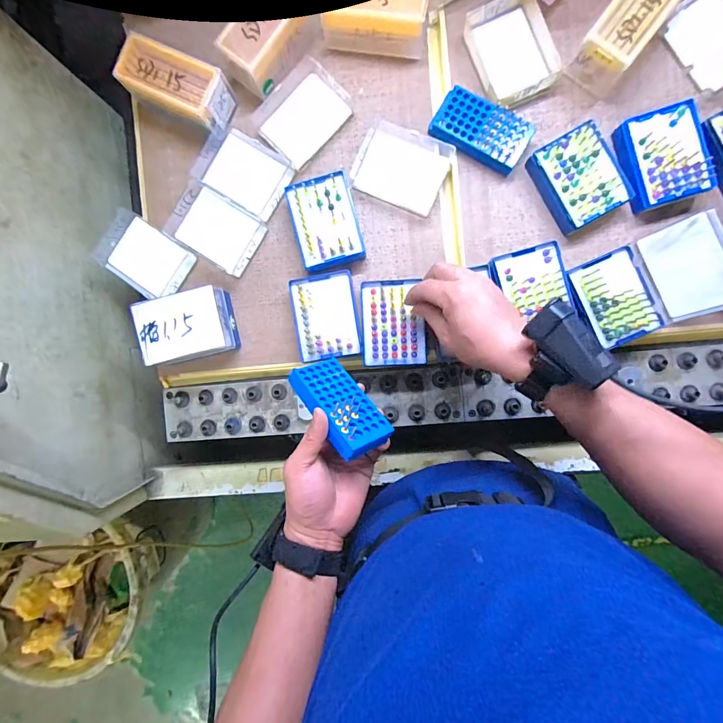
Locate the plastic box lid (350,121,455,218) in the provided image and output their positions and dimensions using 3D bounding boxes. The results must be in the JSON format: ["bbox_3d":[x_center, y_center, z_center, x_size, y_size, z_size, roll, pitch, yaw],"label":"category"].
[{"bbox_3d":[0.051,-0.245,0.468,0.110,0.014,0.092,23,93,3],"label":"plastic box lid"}]

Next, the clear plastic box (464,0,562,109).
[{"bbox_3d":[0.180,-0.377,0.451,0.084,0.027,0.117,-24,90,4],"label":"clear plastic box"}]

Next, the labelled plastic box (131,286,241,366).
[{"bbox_3d":[-0.219,-0.042,0.474,0.106,0.056,0.081,-13,91,4],"label":"labelled plastic box"}]

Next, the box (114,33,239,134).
[{"bbox_3d":[-0.227,-0.341,0.463,0.126,0.050,0.067,24,93,3],"label":"box"}]

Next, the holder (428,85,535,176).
[{"bbox_3d":[0.144,-0.279,0.450,0.112,0.033,0.055,32,93,2],"label":"holder"}]

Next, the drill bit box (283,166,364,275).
[{"bbox_3d":[-0.044,-0.172,0.462,0.077,0.029,0.105,-15,91,4],"label":"drill bit box"}]

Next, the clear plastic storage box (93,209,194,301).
[{"bbox_3d":[-0.287,-0.138,0.487,0.116,0.019,0.080,35,93,2],"label":"clear plastic storage box"}]

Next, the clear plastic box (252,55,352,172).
[{"bbox_3d":[-0.073,-0.313,0.470,0.110,0.019,0.084,-44,89,4],"label":"clear plastic box"}]

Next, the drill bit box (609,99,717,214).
[{"bbox_3d":[0.351,-0.237,0.428,0.088,0.034,0.109,-14,91,4],"label":"drill bit box"}]

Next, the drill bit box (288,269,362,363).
[{"bbox_3d":[-0.045,-0.057,0.472,0.078,0.028,0.106,-8,91,4],"label":"drill bit box"}]

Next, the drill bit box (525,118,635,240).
[{"bbox_3d":[0.259,-0.217,0.439,0.082,0.027,0.103,-29,90,4],"label":"drill bit box"}]

